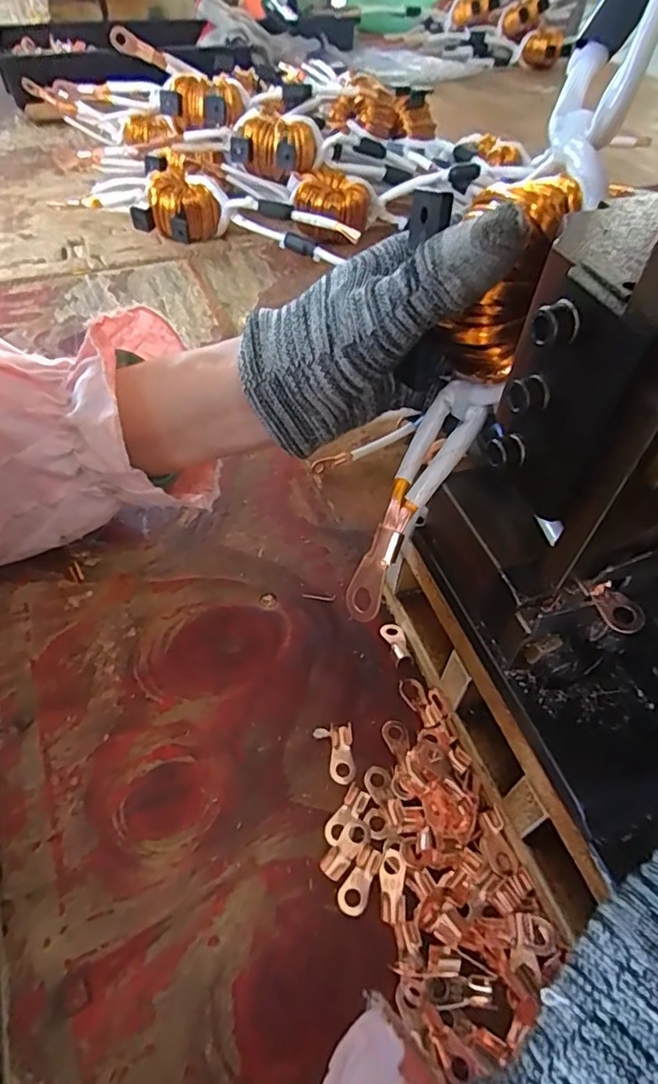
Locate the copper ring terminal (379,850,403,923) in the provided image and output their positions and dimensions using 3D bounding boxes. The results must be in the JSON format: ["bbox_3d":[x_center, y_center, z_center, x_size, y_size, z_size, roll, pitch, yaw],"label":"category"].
[{"bbox_3d":[0.024,0.134,0.224,0.009,0.004,0.025,9,51,4],"label":"copper ring terminal"}]

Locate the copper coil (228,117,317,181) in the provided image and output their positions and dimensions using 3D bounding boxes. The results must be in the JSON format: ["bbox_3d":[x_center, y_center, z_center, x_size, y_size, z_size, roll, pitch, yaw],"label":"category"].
[{"bbox_3d":[-0.053,-0.384,0.559,0.077,0.044,0.053,12,51,7],"label":"copper coil"}]

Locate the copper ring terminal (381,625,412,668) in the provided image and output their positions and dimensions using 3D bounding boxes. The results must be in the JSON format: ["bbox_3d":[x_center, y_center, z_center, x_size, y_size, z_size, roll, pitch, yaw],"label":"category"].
[{"bbox_3d":[0.035,0.052,0.295,0.011,0.005,0.024,-14,53,-14],"label":"copper ring terminal"}]

